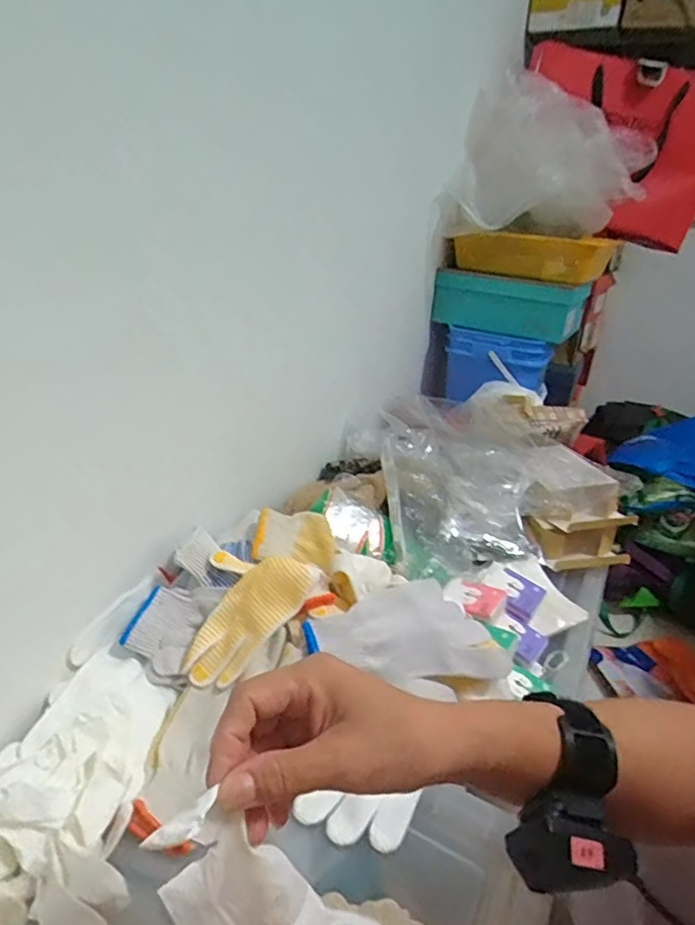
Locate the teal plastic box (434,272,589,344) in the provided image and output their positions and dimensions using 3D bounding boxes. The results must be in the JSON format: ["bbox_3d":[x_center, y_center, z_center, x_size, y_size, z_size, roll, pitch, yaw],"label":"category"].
[{"bbox_3d":[0.383,-0.373,1.364,0.310,0.113,0.208,17,29,27],"label":"teal plastic box"}]

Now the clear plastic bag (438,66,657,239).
[{"bbox_3d":[0.430,-0.641,1.239,0.376,0.303,0.349,17,29,27],"label":"clear plastic bag"}]

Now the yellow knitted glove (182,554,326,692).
[{"bbox_3d":[-0.101,0.162,0.613,0.162,0.032,0.074,-44,39,-6],"label":"yellow knitted glove"}]

